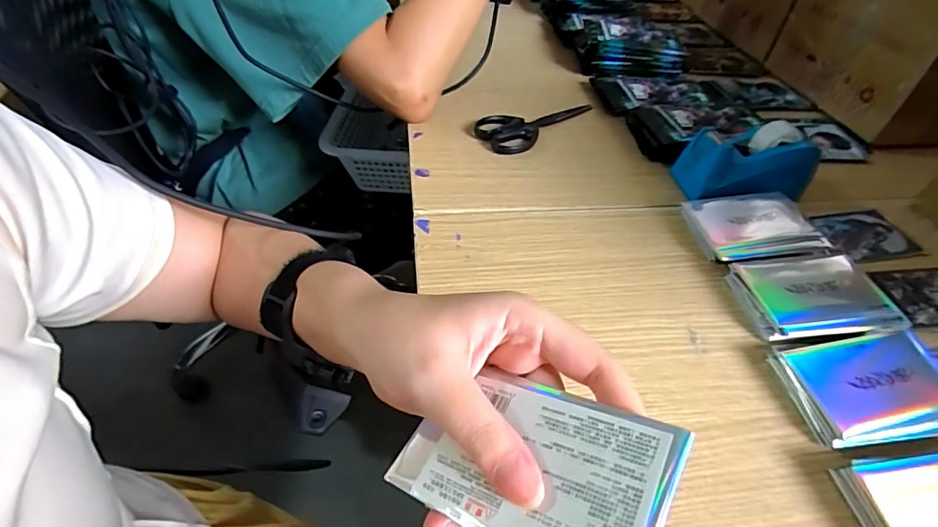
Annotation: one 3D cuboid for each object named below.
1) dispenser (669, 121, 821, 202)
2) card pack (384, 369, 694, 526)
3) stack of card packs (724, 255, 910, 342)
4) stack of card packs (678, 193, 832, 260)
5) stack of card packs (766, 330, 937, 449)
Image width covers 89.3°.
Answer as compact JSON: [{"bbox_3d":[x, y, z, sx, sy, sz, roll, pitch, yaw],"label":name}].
[{"bbox_3d":[0.248,-0.089,0.426,0.112,0.058,0.059,-1,47,-6],"label":"dispenser"},{"bbox_3d":[0.021,0.069,0.167,0.093,0.004,0.057,9,50,38],"label":"card pack"},{"bbox_3d":[0.249,0.025,0.348,0.093,0.022,0.071,-3,48,-8],"label":"stack of card packs"},{"bbox_3d":[0.241,-0.029,0.398,0.100,0.021,0.067,-4,48,-9],"label":"stack of card packs"},{"bbox_3d":[0.252,0.078,0.299,0.093,0.023,0.068,-1,47,-6],"label":"stack of card packs"}]

